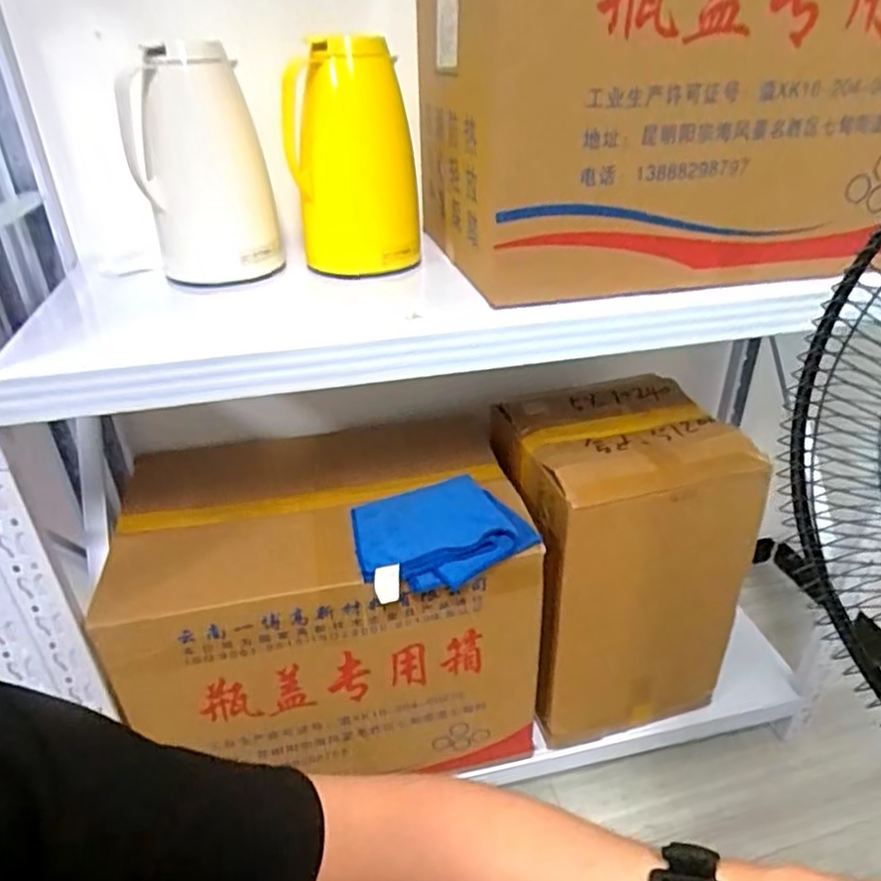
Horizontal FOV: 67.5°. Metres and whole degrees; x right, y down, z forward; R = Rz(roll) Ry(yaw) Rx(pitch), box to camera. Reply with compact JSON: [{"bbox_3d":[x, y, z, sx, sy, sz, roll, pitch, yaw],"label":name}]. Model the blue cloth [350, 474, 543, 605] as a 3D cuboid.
[{"bbox_3d":[-0.004,0.113,0.882,0.224,0.037,0.195,-12,32,-16],"label":"blue cloth"}]

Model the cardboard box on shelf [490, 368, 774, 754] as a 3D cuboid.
[{"bbox_3d":[0.269,0.187,1.069,0.314,0.470,0.268,-8,32,-9],"label":"cardboard box on shelf"}]

